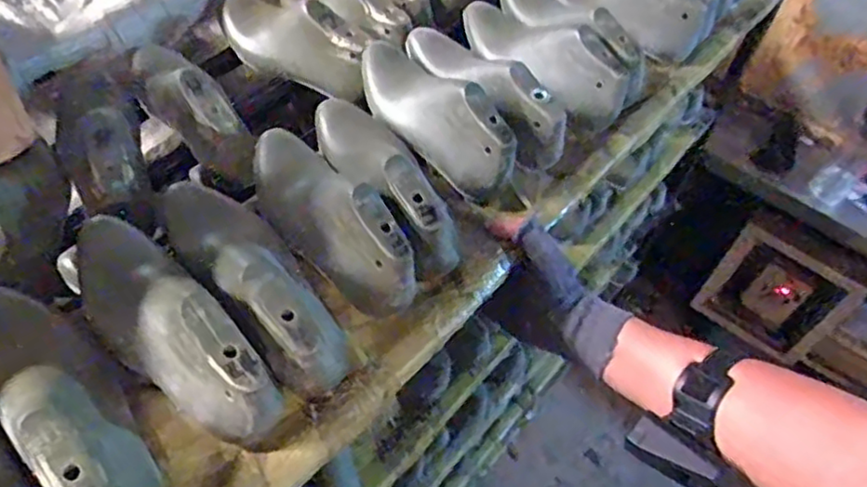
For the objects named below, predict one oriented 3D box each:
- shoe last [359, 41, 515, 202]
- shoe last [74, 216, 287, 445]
[{"bbox_3d":[-0.006,-0.146,0.673,0.078,0.076,0.237,-22,57,-21],"label":"shoe last"},{"bbox_3d":[-0.201,0.055,0.486,0.243,0.081,0.071,31,54,34],"label":"shoe last"}]

